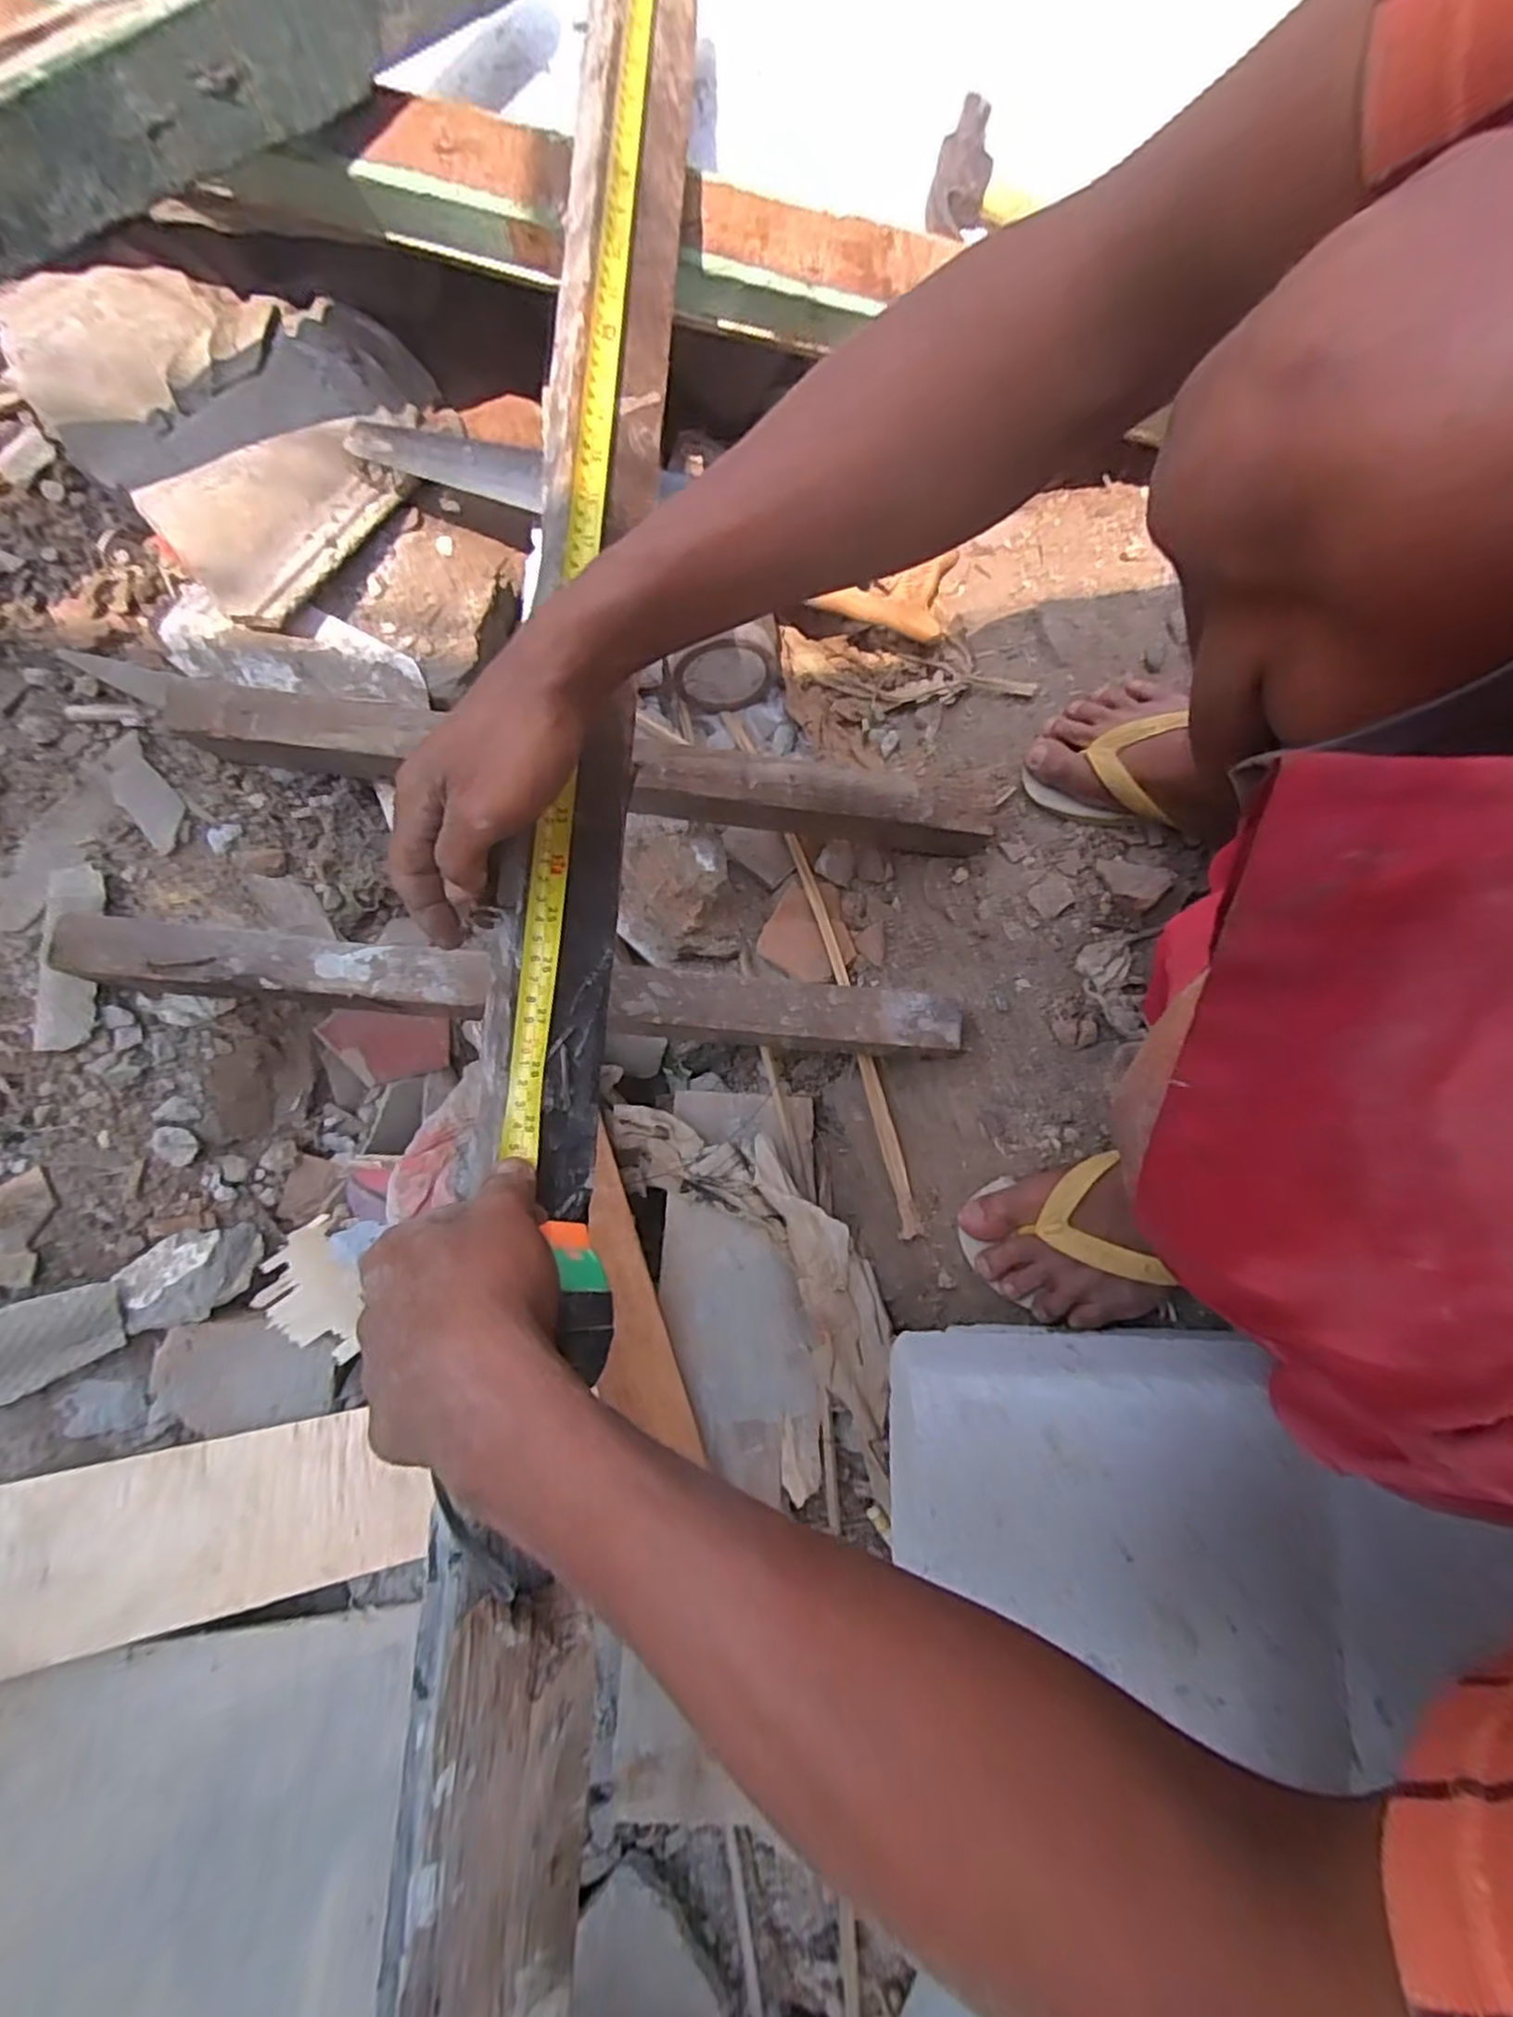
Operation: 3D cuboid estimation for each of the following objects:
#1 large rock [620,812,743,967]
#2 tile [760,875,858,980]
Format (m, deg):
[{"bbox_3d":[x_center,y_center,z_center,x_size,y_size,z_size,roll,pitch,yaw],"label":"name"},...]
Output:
[{"bbox_3d":[-0.066,-0.085,0.613,0.102,0.078,0.104,0,77,0],"label":"large rock"},{"bbox_3d":[0.047,-0.064,0.622,0.075,0.011,0.091,27,64,5],"label":"tile"}]

